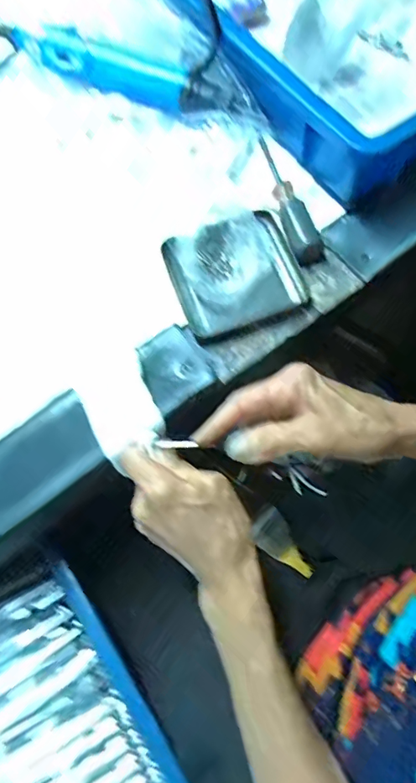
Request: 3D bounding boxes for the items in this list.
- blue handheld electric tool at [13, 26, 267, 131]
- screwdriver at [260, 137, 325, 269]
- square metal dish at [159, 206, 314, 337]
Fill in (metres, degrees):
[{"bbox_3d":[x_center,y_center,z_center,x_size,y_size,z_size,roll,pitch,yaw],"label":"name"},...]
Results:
[{"bbox_3d":[-0.061,-0.278,0.419,0.227,0.031,0.033,19,72,10],"label":"blue handheld electric tool"},{"bbox_3d":[0.064,-0.160,0.394,0.023,0.017,0.127,-14,69,-3],"label":"screwdriver"},{"bbox_3d":[0.023,-0.095,0.378,0.099,0.024,0.087,-22,70,-5],"label":"square metal dish"}]

